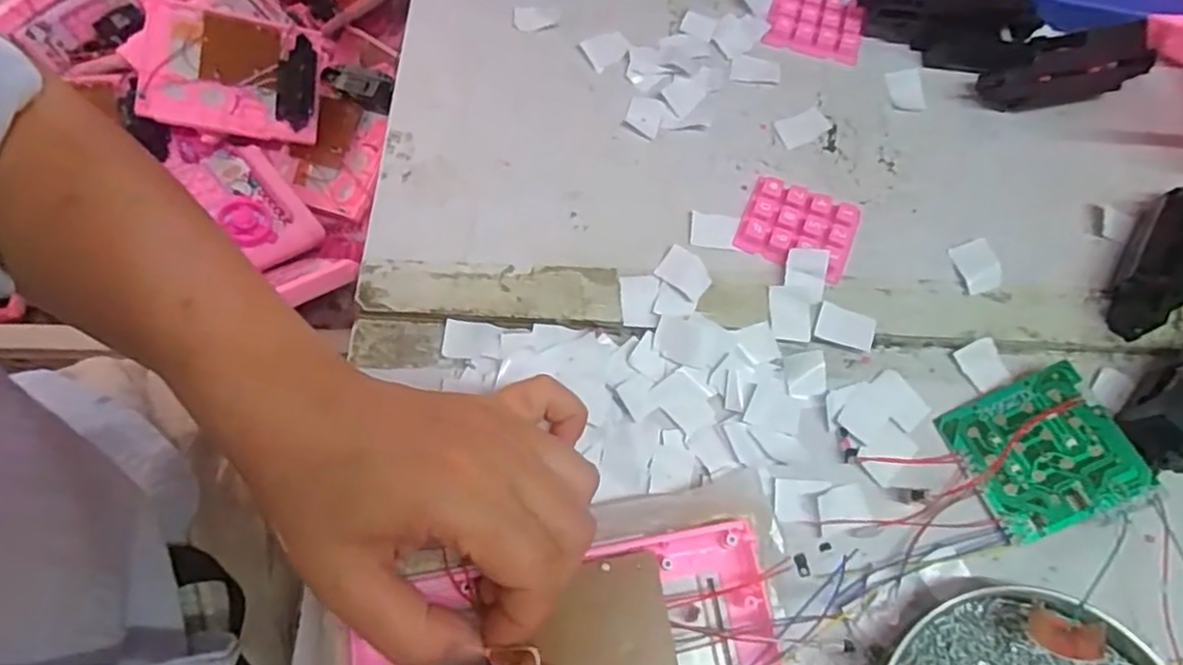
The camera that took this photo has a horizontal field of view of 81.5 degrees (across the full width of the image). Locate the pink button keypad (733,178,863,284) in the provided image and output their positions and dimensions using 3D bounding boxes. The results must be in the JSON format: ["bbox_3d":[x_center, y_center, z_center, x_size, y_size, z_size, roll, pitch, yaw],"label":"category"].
[{"bbox_3d":[0.112,-0.057,0.372,0.059,0.009,0.049,20,69,7],"label":"pink button keypad"}]

